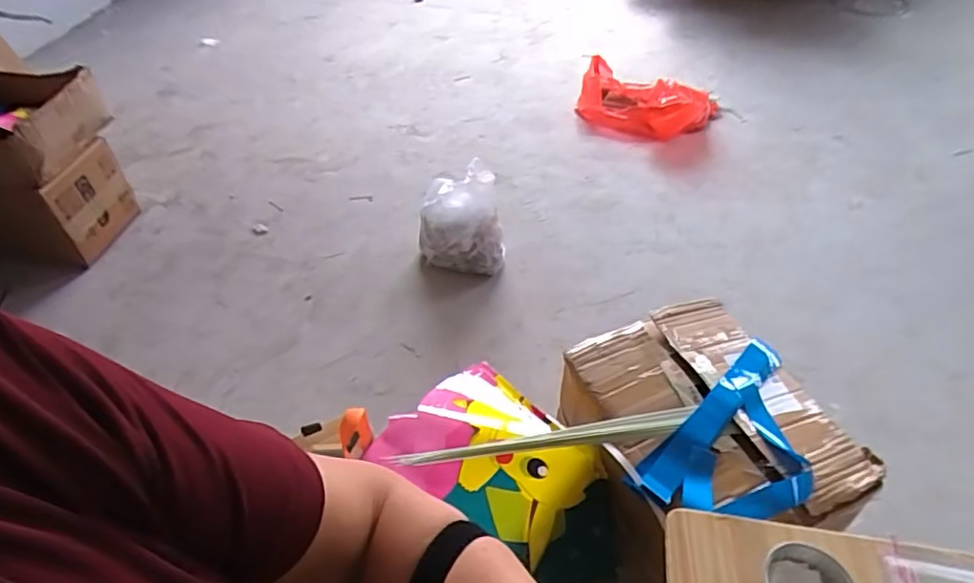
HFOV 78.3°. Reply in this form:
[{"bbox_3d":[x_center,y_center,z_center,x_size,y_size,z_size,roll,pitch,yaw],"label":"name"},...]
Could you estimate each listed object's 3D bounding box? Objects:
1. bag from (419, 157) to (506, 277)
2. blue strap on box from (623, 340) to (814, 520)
[{"bbox_3d":[-0.073,-0.183,1.650,0.229,0.269,0.195,-7,46,-5],"label":"bag"},{"bbox_3d":[0.412,0.225,0.922,0.385,0.054,0.198,-34,54,-27],"label":"blue strap on box"}]

